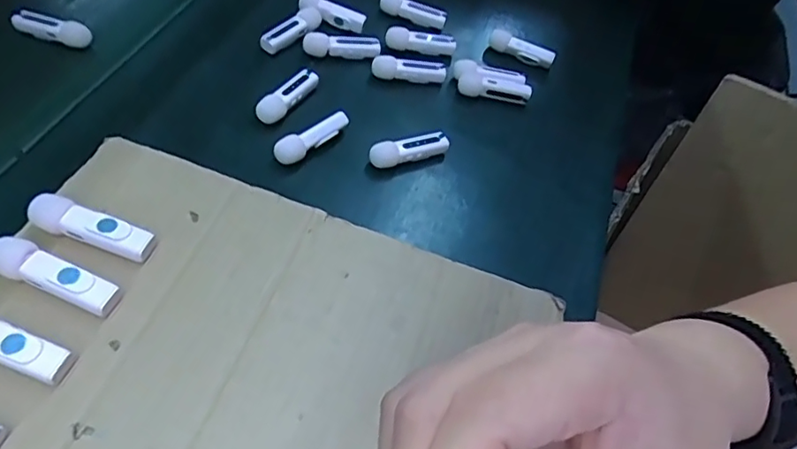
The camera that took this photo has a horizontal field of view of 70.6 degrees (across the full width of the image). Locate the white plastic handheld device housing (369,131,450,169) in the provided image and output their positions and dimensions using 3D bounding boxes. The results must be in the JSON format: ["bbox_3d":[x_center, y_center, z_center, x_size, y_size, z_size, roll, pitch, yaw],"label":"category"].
[{"bbox_3d":[0.009,-0.059,0.437,0.064,0.020,0.016,-16,57,-20],"label":"white plastic handheld device housing"}]

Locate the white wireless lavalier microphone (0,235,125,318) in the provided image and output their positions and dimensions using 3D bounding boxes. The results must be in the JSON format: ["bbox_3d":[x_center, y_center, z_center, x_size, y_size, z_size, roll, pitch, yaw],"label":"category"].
[{"bbox_3d":[-0.170,0.025,0.278,0.065,0.010,0.018,25,52,1],"label":"white wireless lavalier microphone"}]

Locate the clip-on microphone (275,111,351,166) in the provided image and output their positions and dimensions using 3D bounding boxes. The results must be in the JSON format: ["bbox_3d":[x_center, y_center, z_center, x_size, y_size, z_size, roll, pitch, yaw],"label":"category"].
[{"bbox_3d":[-0.064,-0.066,0.422,0.063,0.018,0.016,-35,65,-29],"label":"clip-on microphone"}]

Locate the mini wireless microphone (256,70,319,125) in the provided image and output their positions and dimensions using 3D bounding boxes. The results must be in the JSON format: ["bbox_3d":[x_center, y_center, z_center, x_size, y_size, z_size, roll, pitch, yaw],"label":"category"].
[{"bbox_3d":[-0.087,-0.103,0.445,0.019,0.015,0.063,25,53,10],"label":"mini wireless microphone"}]

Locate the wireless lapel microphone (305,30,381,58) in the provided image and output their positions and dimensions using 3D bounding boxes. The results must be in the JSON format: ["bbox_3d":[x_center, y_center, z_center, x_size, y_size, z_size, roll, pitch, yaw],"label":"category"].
[{"bbox_3d":[-0.049,-0.156,0.492,0.065,0.018,0.019,2,53,-7],"label":"wireless lapel microphone"}]

